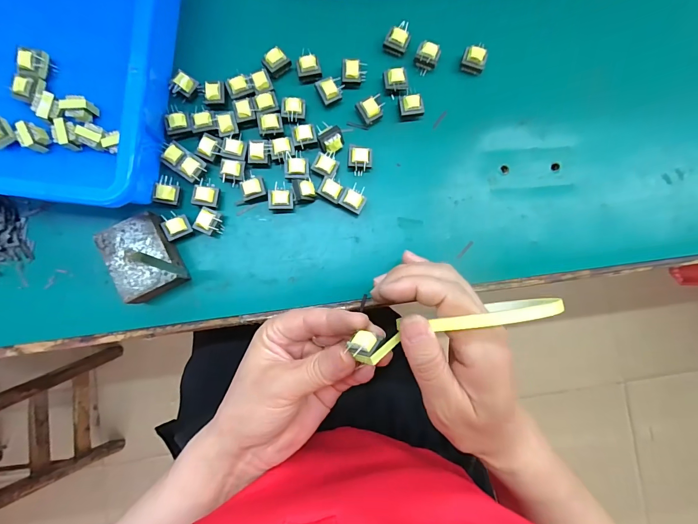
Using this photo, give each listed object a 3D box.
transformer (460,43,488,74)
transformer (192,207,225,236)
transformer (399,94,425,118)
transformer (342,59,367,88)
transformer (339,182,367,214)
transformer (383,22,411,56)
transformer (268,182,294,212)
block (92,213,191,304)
[{"bbox_3d":[0.104,-0.168,0.291,0.019,0.013,0.017,16,86,-2],"label":"transformer"},{"bbox_3d":[-0.109,-0.031,0.277,0.017,0.017,0.018,23,86,-2],"label":"transformer"},{"bbox_3d":[0.051,-0.127,0.288,0.019,0.013,0.015,-9,88,-4],"label":"transformer"},{"bbox_3d":[0.004,-0.154,0.287,0.021,0.015,0.017,-4,87,-3],"label":"transformer"},{"bbox_3d":[0.004,-0.051,0.284,0.019,0.015,0.021,28,86,-1],"label":"transformer"},{"bbox_3d":[0.040,-0.184,0.290,0.018,0.015,0.019,23,86,-2],"label":"transformer"},{"bbox_3d":[-0.054,-0.051,0.281,0.019,0.017,0.021,2,87,-3],"label":"transformer"},{"bbox_3d":[-0.154,-0.002,0.266,0.041,0.026,0.058,-25,89,-4],"label":"block"}]

